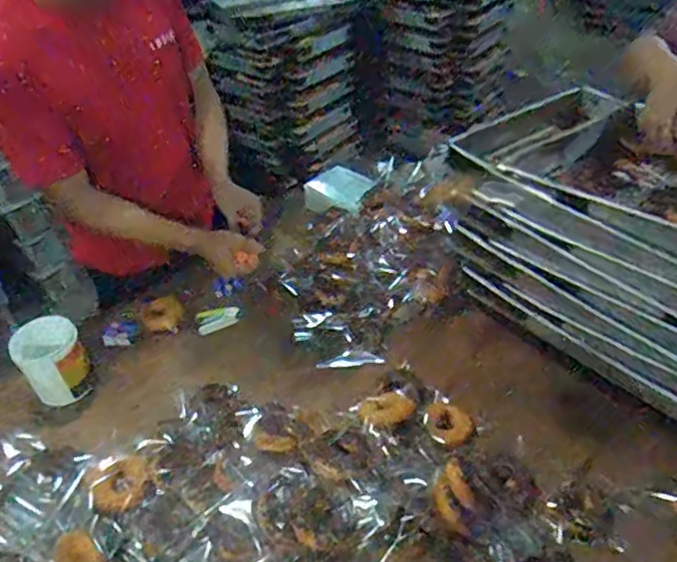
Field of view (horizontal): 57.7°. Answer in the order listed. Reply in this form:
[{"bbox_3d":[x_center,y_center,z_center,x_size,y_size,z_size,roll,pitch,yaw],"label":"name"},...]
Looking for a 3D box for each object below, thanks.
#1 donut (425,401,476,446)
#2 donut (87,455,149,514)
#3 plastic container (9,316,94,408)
[{"bbox_3d":[0.172,0.219,0.954,0.065,0.025,0.084,-21,44,-17],"label":"donut"},{"bbox_3d":[-0.316,0.292,0.883,0.085,0.028,0.073,-20,49,-16],"label":"donut"},{"bbox_3d":[-0.483,0.136,1.042,0.107,0.115,0.094,-27,46,-23],"label":"plastic container"}]

